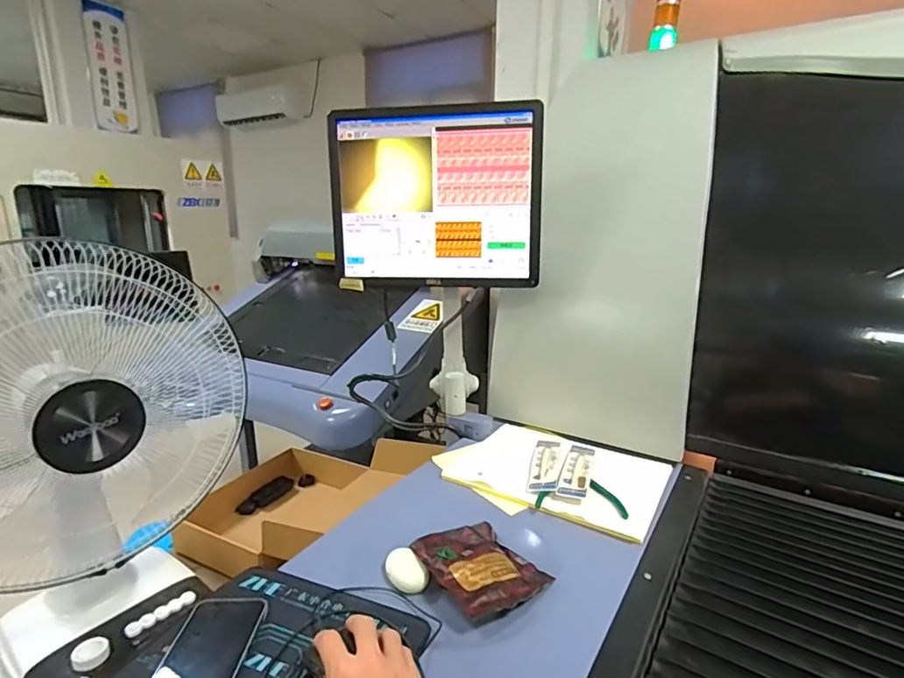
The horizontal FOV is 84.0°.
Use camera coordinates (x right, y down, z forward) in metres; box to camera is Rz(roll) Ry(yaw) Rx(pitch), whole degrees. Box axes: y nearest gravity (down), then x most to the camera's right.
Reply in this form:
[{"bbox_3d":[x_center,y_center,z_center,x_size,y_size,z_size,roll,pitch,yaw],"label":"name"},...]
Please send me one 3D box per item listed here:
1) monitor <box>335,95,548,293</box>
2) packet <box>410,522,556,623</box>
[{"bbox_3d":[-0.031,-0.247,0.885,0.369,0.289,0.049,2,15,9],"label":"monitor"},{"bbox_3d":[0.034,0.275,0.625,0.117,0.017,0.157,-12,21,-31],"label":"packet"}]

